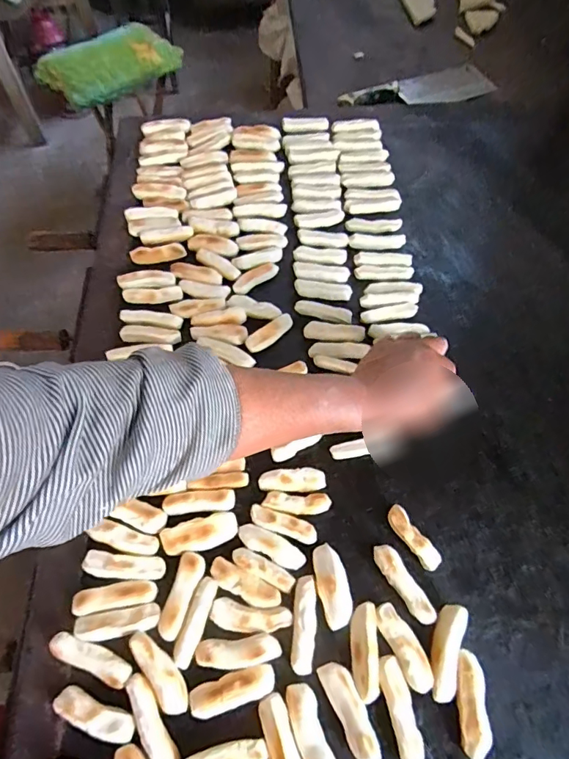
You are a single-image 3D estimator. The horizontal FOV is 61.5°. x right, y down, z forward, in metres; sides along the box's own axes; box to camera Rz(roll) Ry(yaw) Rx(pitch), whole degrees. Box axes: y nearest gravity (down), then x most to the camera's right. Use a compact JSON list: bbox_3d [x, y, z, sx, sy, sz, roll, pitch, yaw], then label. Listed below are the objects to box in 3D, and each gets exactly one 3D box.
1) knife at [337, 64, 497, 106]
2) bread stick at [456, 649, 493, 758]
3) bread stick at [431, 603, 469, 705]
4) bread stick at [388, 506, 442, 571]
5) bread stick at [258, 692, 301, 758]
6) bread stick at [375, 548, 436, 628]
[{"bbox_3d":[0.249,-0.549,0.902,0.309,0.021,0.084,-18,62,-9],"label":"knife"},{"bbox_3d":[0.148,0.257,0.379,0.023,0.021,0.071,-1,60,0],"label":"bread stick"},{"bbox_3d":[0.132,0.224,0.394,0.022,0.020,0.072,17,62,10],"label":"bread stick"},{"bbox_3d":[0.118,0.148,0.443,0.019,0.017,0.062,-32,65,-16],"label":"bread stick"},{"bbox_3d":[-0.001,0.284,0.368,0.023,0.019,0.071,-20,62,-10],"label":"bread stick"},{"bbox_3d":[0.104,0.180,0.421,0.019,0.017,0.072,-30,64,-15],"label":"bread stick"}]

